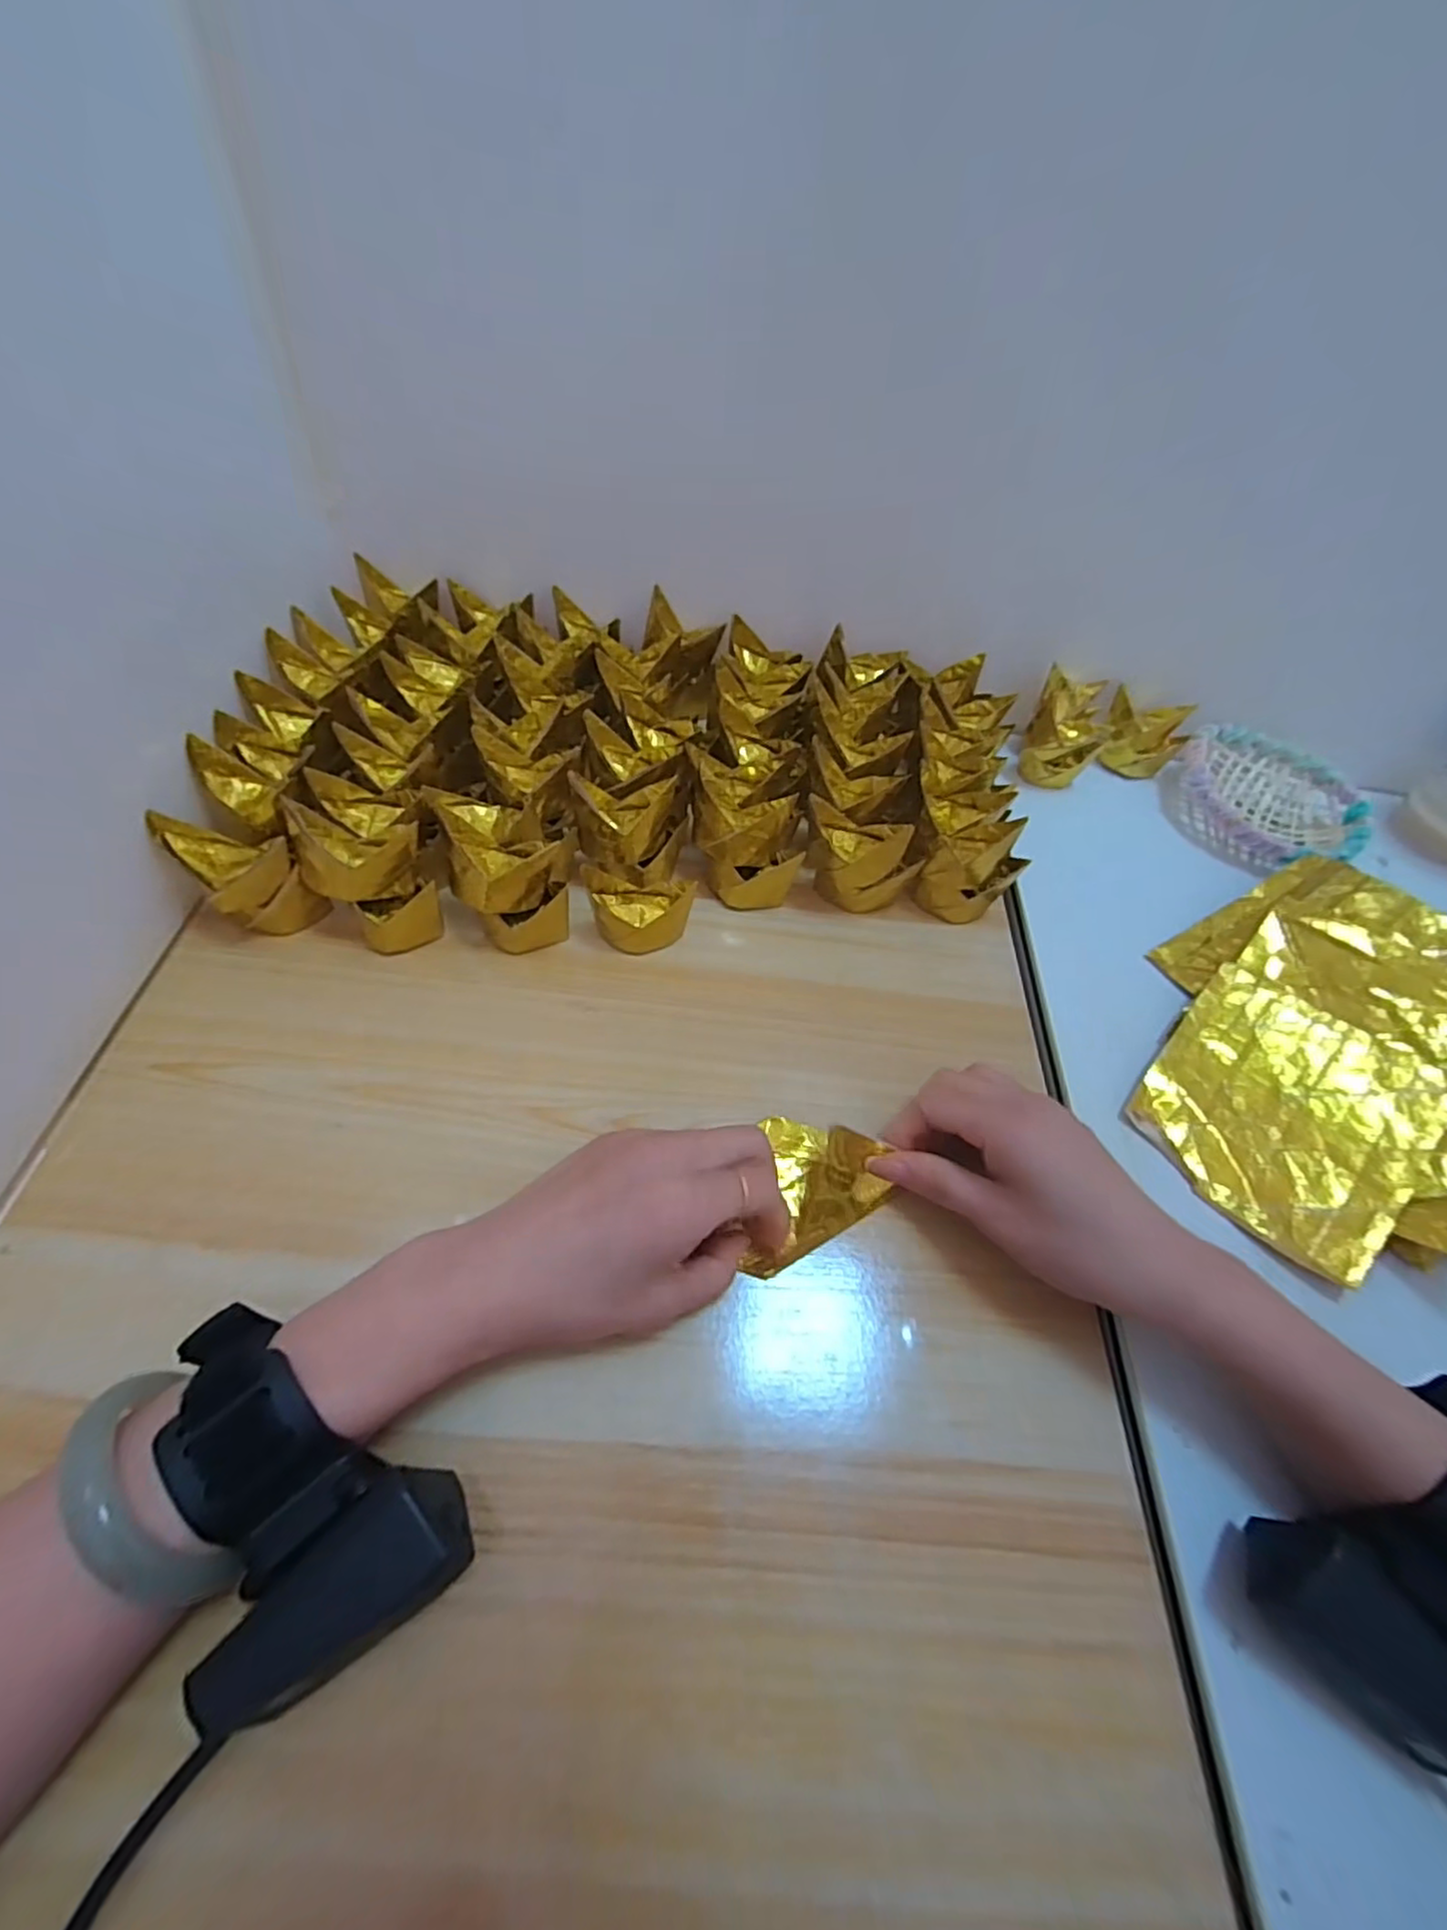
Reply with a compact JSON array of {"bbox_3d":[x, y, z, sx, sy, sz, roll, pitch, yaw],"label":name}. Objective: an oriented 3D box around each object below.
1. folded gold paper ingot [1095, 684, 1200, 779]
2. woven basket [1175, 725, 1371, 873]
[{"bbox_3d":[0.305,-0.167,0.501,0.054,0.058,0.033,35,58,17],"label":"folded gold paper ingot"},{"bbox_3d":[0.389,-0.118,0.487,0.126,0.040,0.123,40,59,19],"label":"woven basket"}]

